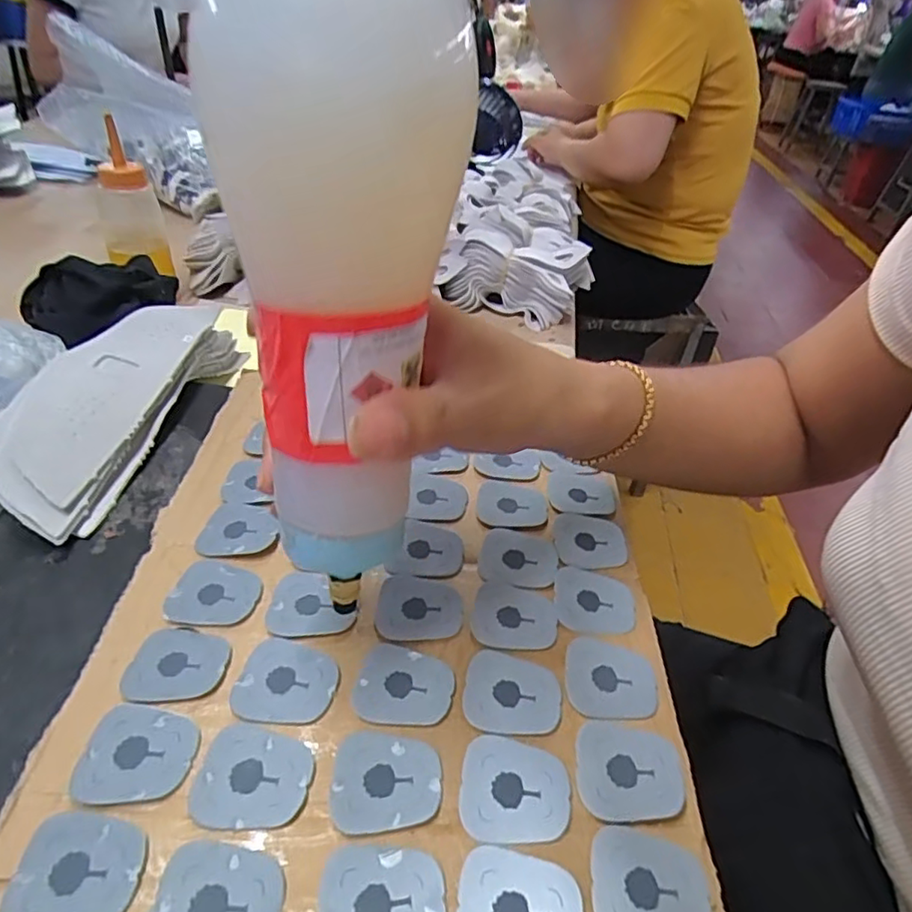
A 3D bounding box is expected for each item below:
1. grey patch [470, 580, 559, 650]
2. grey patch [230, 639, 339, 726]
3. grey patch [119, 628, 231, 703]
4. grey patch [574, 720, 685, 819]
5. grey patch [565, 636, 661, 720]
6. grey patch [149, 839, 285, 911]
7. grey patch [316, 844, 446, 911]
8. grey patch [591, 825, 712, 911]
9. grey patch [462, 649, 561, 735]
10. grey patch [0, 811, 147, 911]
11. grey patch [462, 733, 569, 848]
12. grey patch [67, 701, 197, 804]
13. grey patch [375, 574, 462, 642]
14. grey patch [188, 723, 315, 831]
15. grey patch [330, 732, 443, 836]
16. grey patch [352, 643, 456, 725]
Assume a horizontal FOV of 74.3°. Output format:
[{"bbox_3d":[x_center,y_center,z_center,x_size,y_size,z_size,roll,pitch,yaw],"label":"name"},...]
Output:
[{"bbox_3d":[0.027,0.072,0.274,0.038,0.004,0.036,10,38,6],"label":"grey patch"},{"bbox_3d":[-0.068,0.089,0.240,0.039,0.004,0.033,7,38,3],"label":"grey patch"},{"bbox_3d":[-0.113,0.083,0.245,0.038,0.004,0.033,-2,39,-10],"label":"grey patch"},{"bbox_3d":[0.065,0.116,0.225,0.039,0.004,0.035,6,38,1],"label":"grey patch"},{"bbox_3d":[0.066,0.094,0.255,0.038,0.004,0.036,8,38,3],"label":"grey patch"},{"bbox_3d":[-0.073,0.137,0.184,0.038,0.004,0.033,2,38,-4],"label":"grey patch"},{"bbox_3d":[-0.023,0.139,0.187,0.039,0.004,0.033,-2,39,-10],"label":"grey patch"},{"bbox_3d":[0.064,0.143,0.198,0.038,0.004,0.034,7,38,2],"label":"grey patch"},{"bbox_3d":[0.023,0.095,0.244,0.038,0.004,0.035,9,38,5],"label":"grey patch"},{"bbox_3d":[-0.119,0.131,0.189,0.037,0.004,0.033,2,38,-4],"label":"grey patch"},{"bbox_3d":[0.021,0.119,0.216,0.038,0.004,0.034,7,47,0],"label":"grey patch"},{"bbox_3d":[-0.114,0.106,0.216,0.039,0.004,0.032,-1,38,-8],"label":"grey patch"},{"bbox_3d":[-0.016,0.068,0.273,0.037,0.004,0.036,6,38,1],"label":"grey patch"},{"bbox_3d":[-0.072,0.112,0.212,0.039,0.004,0.033,2,38,-4],"label":"grey patch"},{"bbox_3d":[-0.025,0.114,0.214,0.038,0.004,0.033,1,38,-5],"label":"grey patch"},{"bbox_3d":[-0.021,0.091,0.243,0.039,0.004,0.033,9,38,5],"label":"grey patch"}]

